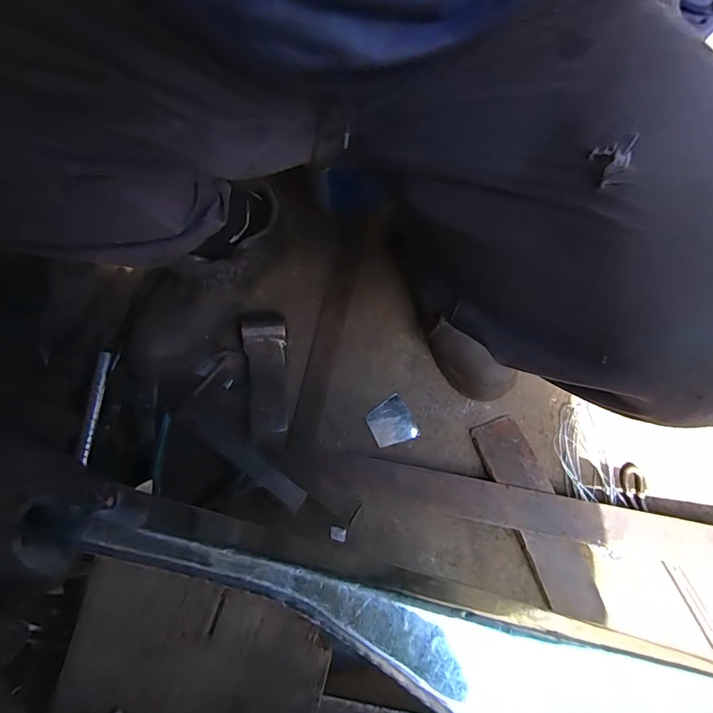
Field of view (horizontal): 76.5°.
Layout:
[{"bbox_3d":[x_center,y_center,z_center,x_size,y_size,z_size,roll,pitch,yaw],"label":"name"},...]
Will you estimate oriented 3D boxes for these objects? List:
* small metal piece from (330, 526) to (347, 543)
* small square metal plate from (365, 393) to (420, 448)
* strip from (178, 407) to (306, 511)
[{"bbox_3d":[-0.024,0.227,0.578,0.022,0.007,0.018,11,74,2],"label":"small metal piece"},{"bbox_3d":[0.048,0.091,0.622,0.058,0.005,0.062,-26,76,-8],"label":"small square metal plate"},{"bbox_3d":[-0.153,0.128,0.589,0.207,0.012,0.028,33,72,16],"label":"strip"}]

